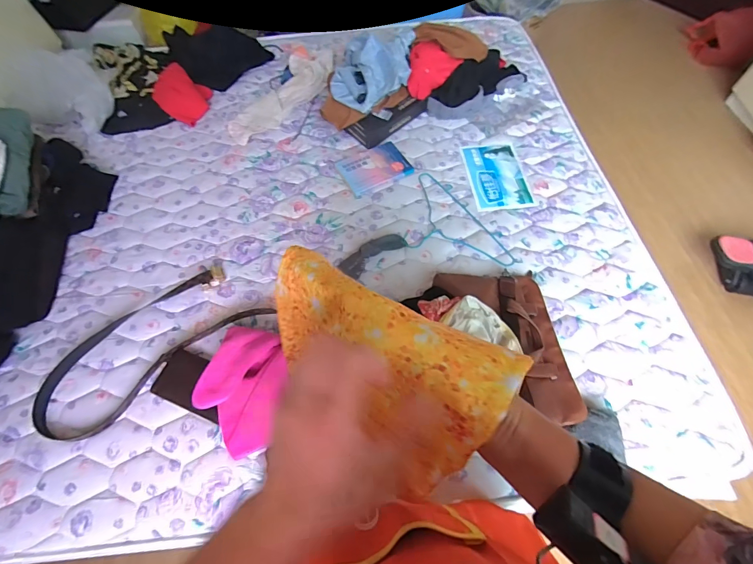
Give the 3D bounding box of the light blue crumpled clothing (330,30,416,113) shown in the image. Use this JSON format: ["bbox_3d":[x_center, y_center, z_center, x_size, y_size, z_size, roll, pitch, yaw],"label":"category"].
[{"bbox_3d":[-0.018,-0.689,1.169,0.254,0.091,0.276,3,61,4],"label":"light blue crumpled clothing"}]

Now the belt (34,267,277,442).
[{"bbox_3d":[-0.549,0.144,0.887,0.532,0.028,0.242,-36,67,-17],"label":"belt"}]

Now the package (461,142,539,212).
[{"bbox_3d":[0.379,-0.337,1.141,0.175,0.006,0.277,-6,62,-2],"label":"package"}]

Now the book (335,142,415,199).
[{"bbox_3d":[-0.007,-0.362,1.147,0.205,0.020,0.162,-24,64,-11],"label":"book"}]

